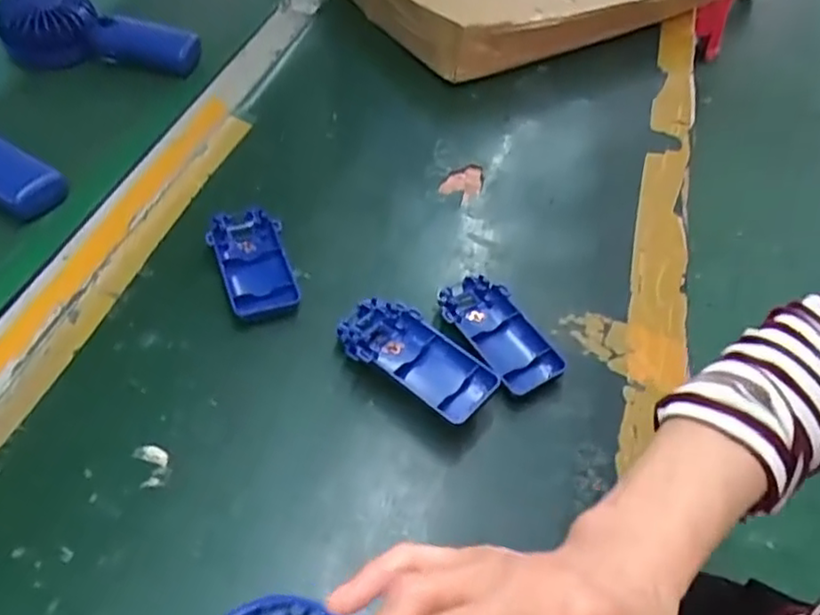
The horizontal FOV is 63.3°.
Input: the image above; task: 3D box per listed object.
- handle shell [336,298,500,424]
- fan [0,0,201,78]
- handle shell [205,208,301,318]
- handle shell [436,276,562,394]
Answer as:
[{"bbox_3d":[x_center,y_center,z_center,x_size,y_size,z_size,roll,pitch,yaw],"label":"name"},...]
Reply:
[{"bbox_3d":[0.001,0.033,0.413,0.104,0.026,0.048,34,55,20],"label":"handle shell"},{"bbox_3d":[-0.290,-0.258,0.627,0.183,0.055,0.056,12,50,3],"label":"fan"},{"bbox_3d":[-0.109,-0.030,0.462,0.048,0.018,0.090,-10,53,-14],"label":"handle shell"},{"bbox_3d":[0.058,0.017,0.440,0.049,0.014,0.090,-30,60,-27],"label":"handle shell"}]

